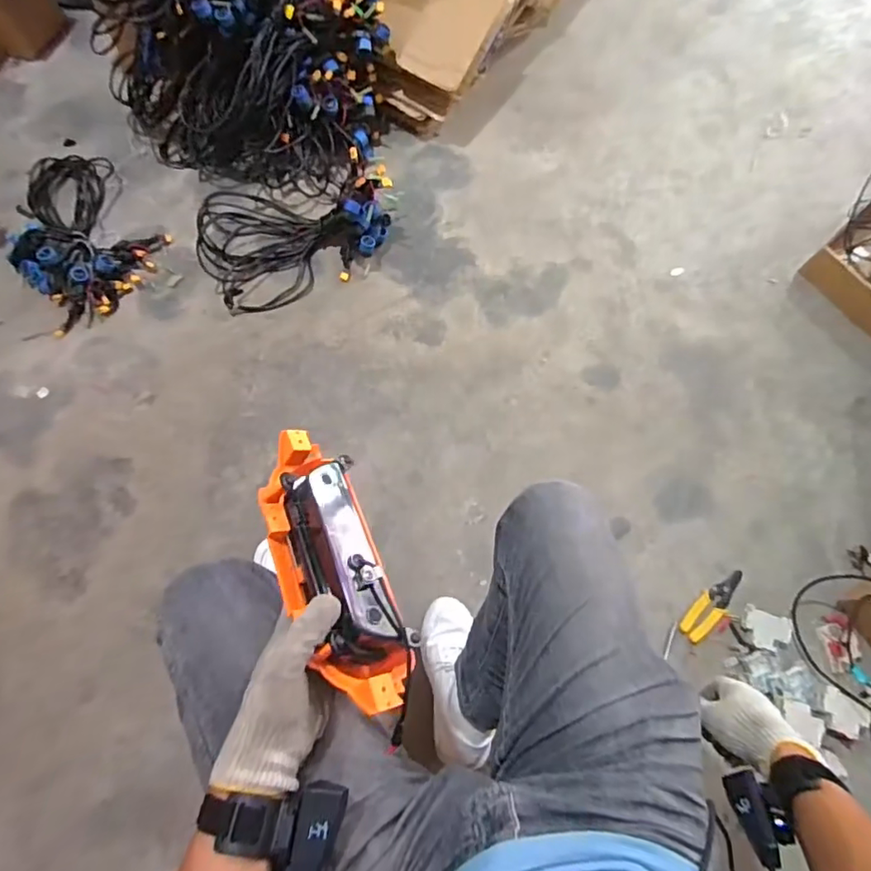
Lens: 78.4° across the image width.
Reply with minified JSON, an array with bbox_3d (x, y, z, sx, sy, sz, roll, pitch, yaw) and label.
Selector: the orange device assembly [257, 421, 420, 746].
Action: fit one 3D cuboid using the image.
[{"bbox_3d":[-0.093,0.120,0.487,0.089,0.071,0.269,-25,65,-7],"label":"orange device assembly"}]

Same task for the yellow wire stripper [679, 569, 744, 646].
[{"bbox_3d":[0.492,0.298,0.941,0.152,0.016,0.049,-39,78,-11],"label":"yellow wire stripper"}]

